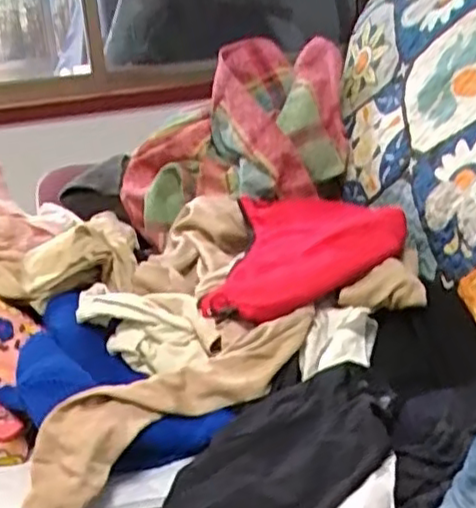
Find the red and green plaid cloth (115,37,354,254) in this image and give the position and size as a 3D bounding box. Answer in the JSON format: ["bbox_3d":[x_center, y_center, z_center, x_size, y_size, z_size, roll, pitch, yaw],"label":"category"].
[{"bbox_3d":[-0.019,-0.198,1.235,0.418,0.315,0.200,-2,21,4],"label":"red and green plaid cloth"}]

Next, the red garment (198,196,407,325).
[{"bbox_3d":[0.114,-0.011,1.034,0.261,0.097,0.369,1,22,12],"label":"red garment"}]

